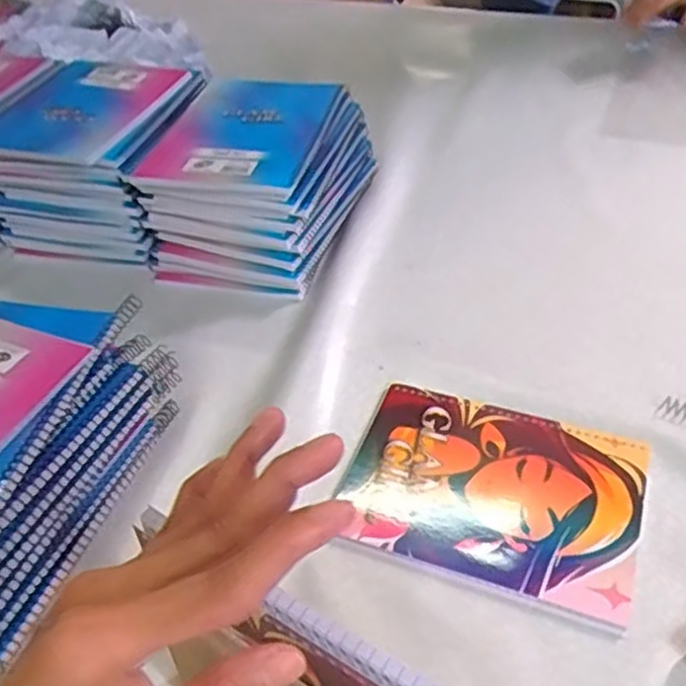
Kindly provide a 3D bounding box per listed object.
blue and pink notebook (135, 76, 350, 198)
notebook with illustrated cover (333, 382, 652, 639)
[{"bbox_3d":[-0.092,-0.203,0.686,0.147,0.019,0.210,7,44,9],"label":"blue and pink notebook"},{"bbox_3d":[0.103,0.102,0.506,0.197,0.009,0.145,14,45,20],"label":"notebook with illustrated cover"}]

